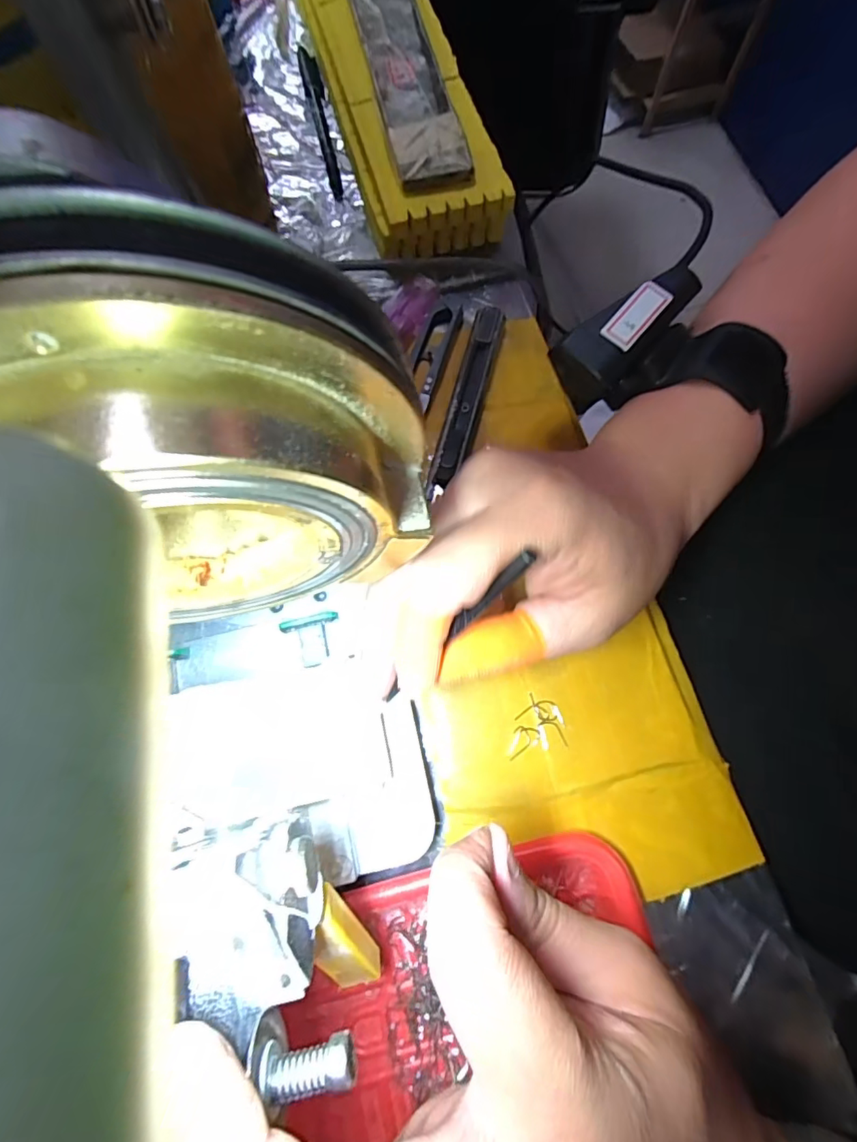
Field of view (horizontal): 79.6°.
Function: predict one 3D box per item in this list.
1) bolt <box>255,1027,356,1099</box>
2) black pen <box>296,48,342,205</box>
[{"bbox_3d":[-0.025,0.104,0.108,0.020,0.008,0.007,-9,73,-2],"label":"bolt"},{"bbox_3d":[-0.077,-0.328,0.370,0.014,0.012,0.144,-13,75,-4],"label":"black pen"}]

